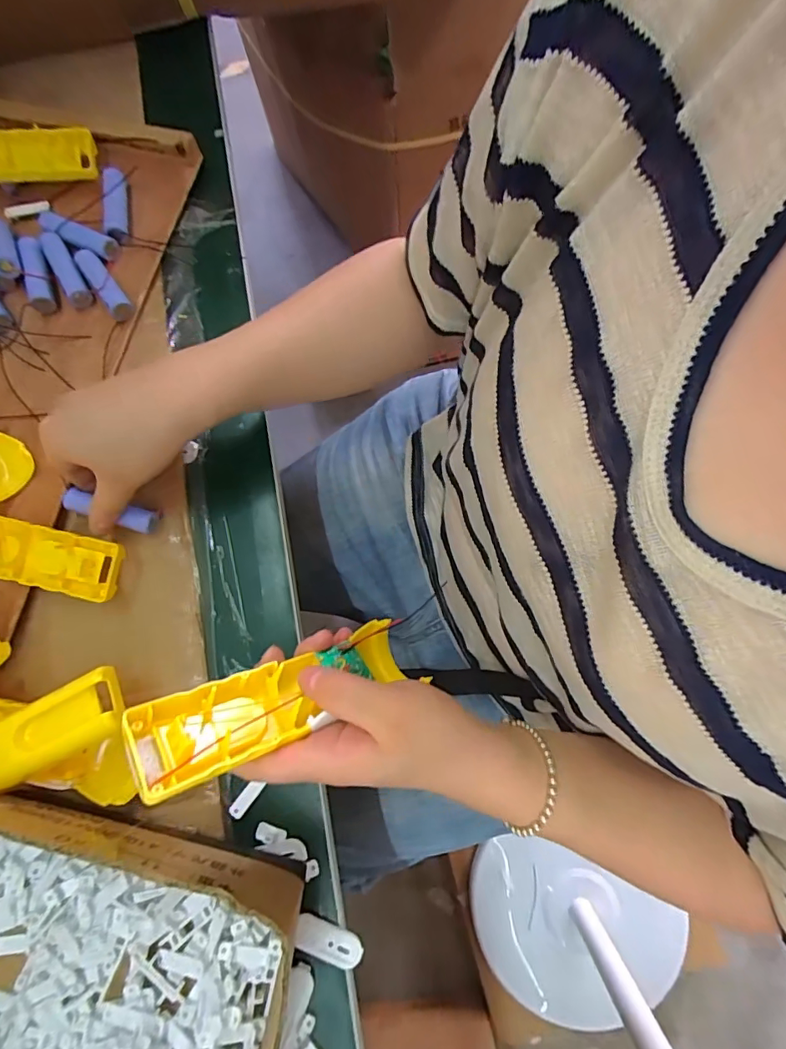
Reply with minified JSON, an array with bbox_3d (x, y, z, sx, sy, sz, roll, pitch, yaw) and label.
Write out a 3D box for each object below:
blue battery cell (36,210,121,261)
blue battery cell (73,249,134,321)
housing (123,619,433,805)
[{"bbox_3d":[-0.269,-0.245,0.415,0.076,0.018,0.019,27,79,7],"label":"blue battery cell"},{"bbox_3d":[-0.238,-0.198,0.405,0.018,0.020,0.068,-35,78,-7],"label":"blue battery cell"},{"bbox_3d":[-0.055,0.089,0.261,0.152,0.020,0.041,-14,74,-39],"label":"housing"}]

